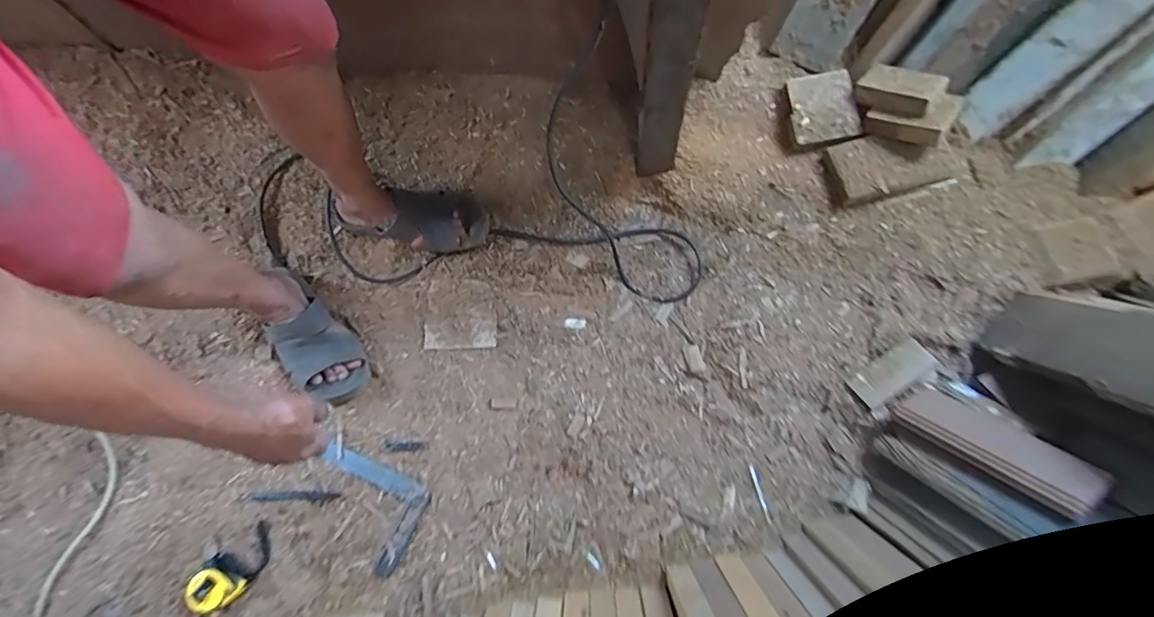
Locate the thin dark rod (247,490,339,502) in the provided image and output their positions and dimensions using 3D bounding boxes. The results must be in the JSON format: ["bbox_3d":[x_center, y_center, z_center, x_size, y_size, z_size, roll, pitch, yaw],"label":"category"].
[{"bbox_3d":[-0.429,0.284,0.773,0.137,0.005,0.015,0,74,1],"label":"thin dark rod"}]

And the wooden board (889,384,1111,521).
[{"bbox_3d":[0.576,0.185,0.709,0.093,0.022,0.234,-35,33,-9],"label":"wooden board"}]

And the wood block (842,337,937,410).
[{"bbox_3d":[0.509,0.103,0.829,0.136,0.021,0.056,-32,76,-8],"label":"wood block"}]

